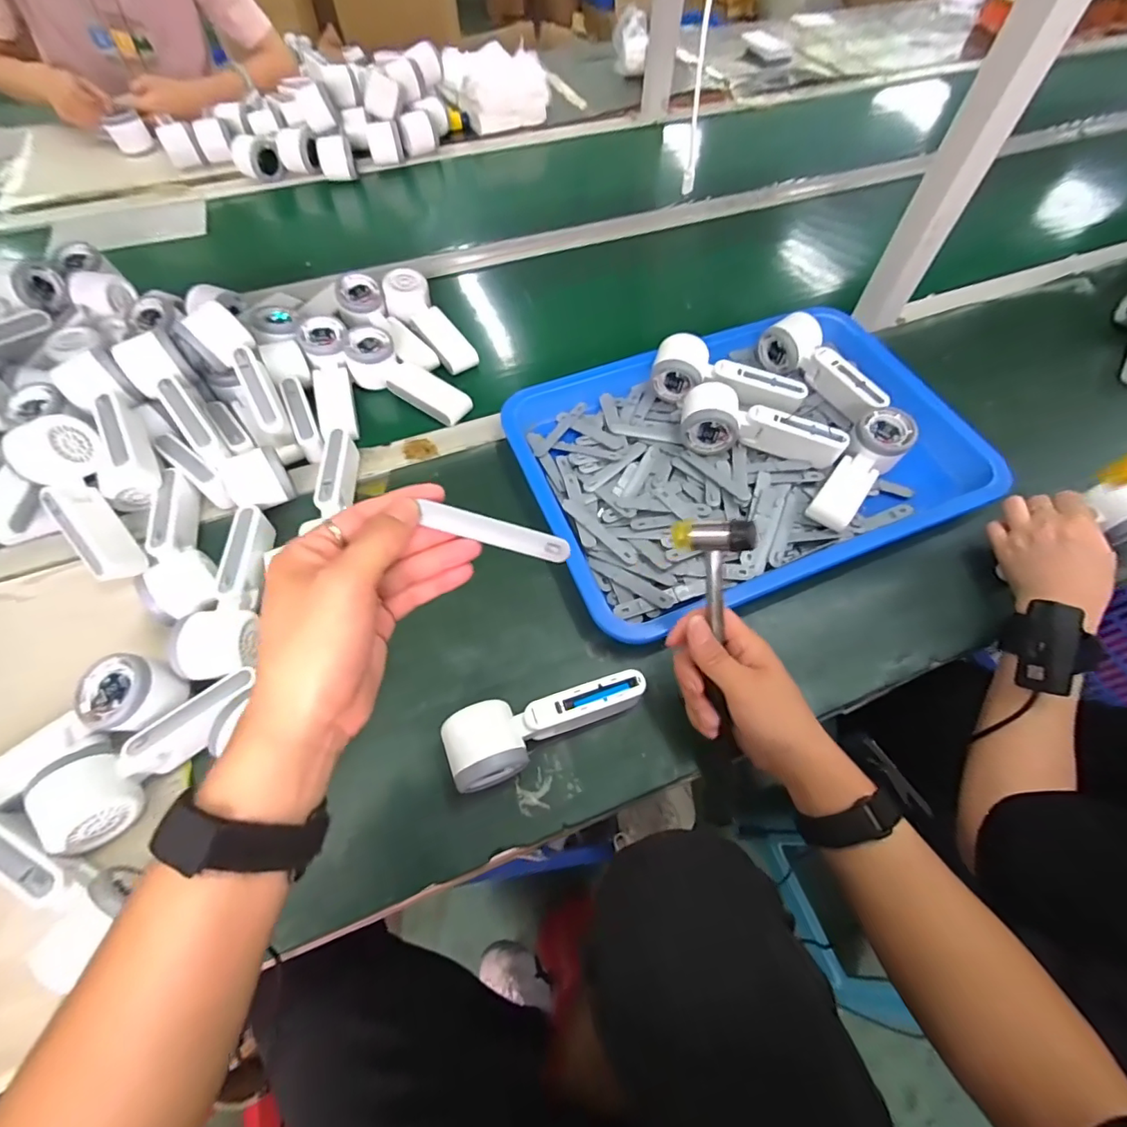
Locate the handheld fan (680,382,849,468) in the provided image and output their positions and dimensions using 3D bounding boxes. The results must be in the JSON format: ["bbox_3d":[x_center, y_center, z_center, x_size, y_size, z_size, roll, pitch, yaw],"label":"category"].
[{"bbox_3d":[0.206,-0.140,0.544,0.163,0.060,0.055,11,61,6],"label":"handheld fan"}]

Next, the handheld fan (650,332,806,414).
[{"bbox_3d":[0.183,-0.201,0.577,0.164,0.061,0.058,16,62,9],"label":"handheld fan"}]

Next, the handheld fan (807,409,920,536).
[{"bbox_3d":[0.298,-0.093,0.525,0.050,0.051,0.156,37,67,19],"label":"handheld fan"}]

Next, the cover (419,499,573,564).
[{"bbox_3d":[-0.038,-0.018,0.299,0.085,0.010,0.015,16,60,-11],"label":"cover"}]

